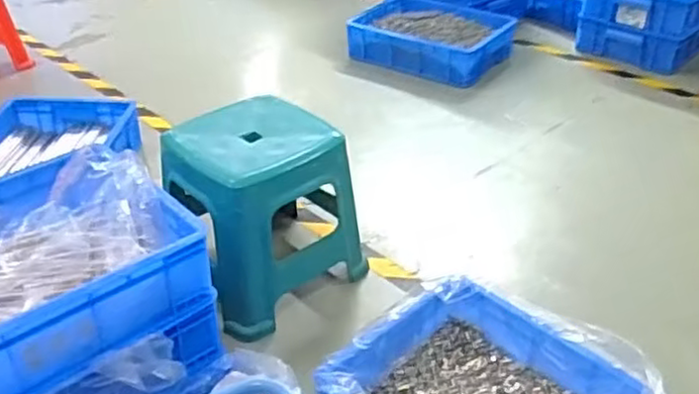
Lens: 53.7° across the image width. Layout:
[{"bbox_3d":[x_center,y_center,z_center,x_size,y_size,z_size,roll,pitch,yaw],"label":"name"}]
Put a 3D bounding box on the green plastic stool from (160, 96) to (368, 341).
[{"bbox_3d":[-0.146,0.026,1.183,0.268,0.289,0.268,-22,40,-27],"label":"green plastic stool"}]

